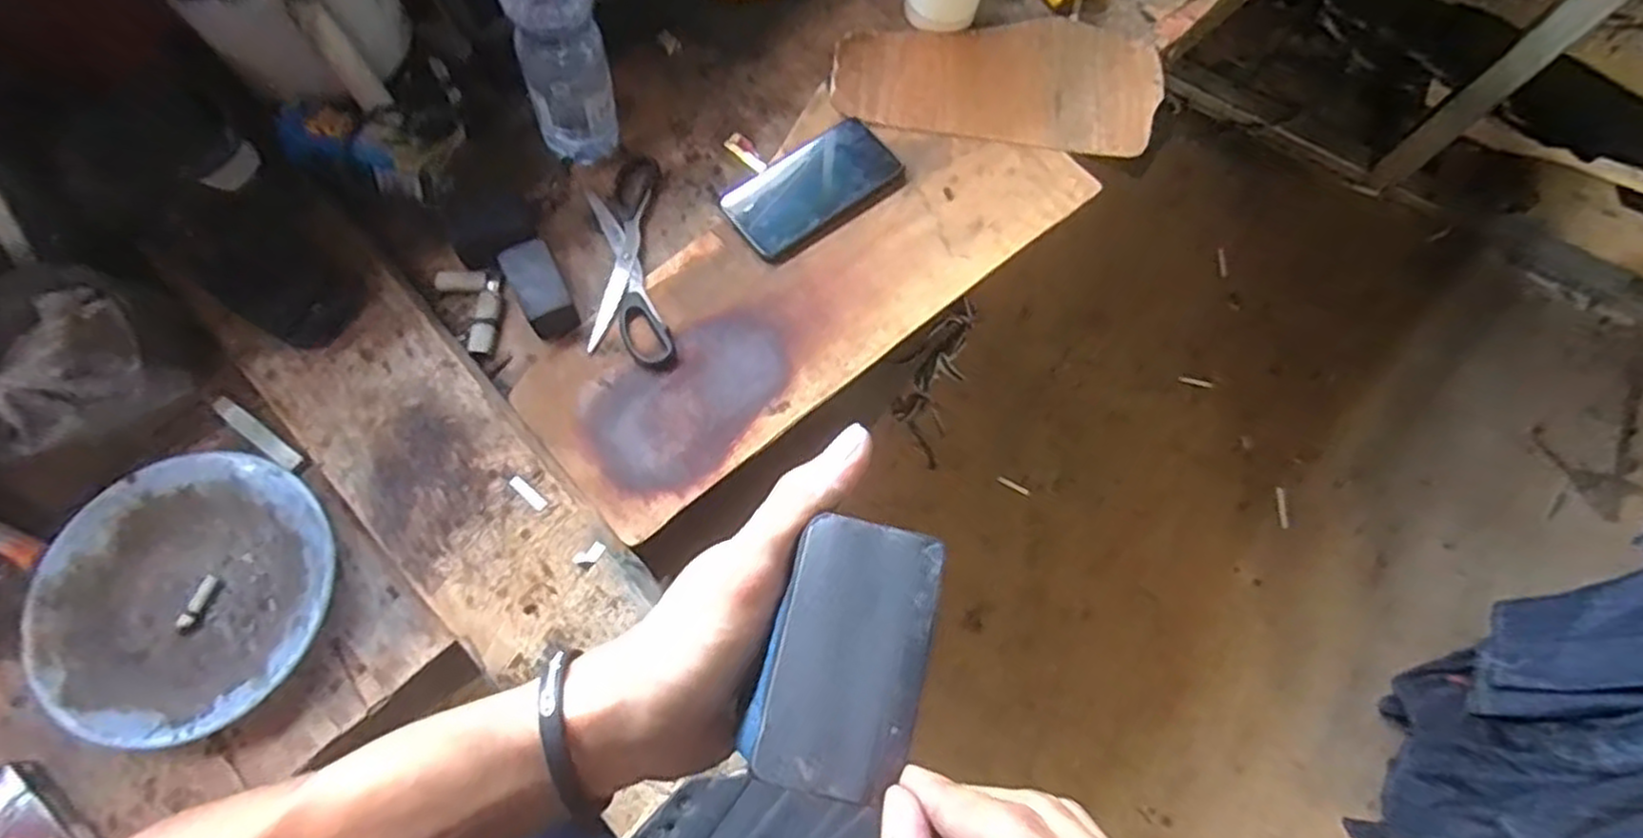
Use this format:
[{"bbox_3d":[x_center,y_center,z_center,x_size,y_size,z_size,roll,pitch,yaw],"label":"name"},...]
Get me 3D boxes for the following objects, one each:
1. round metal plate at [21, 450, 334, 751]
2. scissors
[{"bbox_3d":[-0.446,0.121,0.537,0.184,0.030,0.191,1,71,-4],"label":"round metal plate"},{"bbox_3d":[-0.170,-0.139,0.666,0.067,0.016,0.208,-7,72,-7],"label":"scissors"}]

